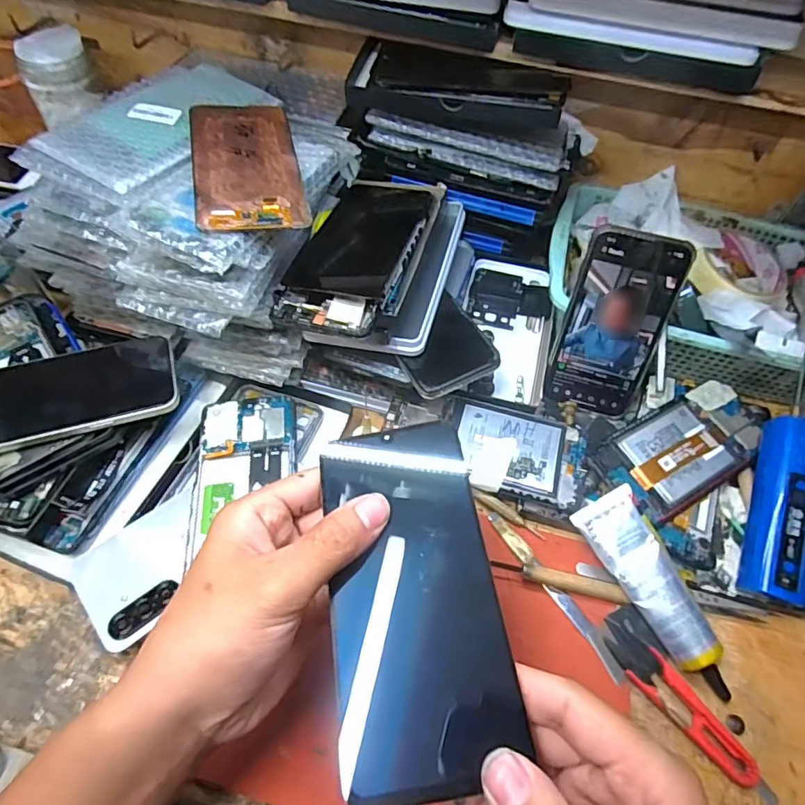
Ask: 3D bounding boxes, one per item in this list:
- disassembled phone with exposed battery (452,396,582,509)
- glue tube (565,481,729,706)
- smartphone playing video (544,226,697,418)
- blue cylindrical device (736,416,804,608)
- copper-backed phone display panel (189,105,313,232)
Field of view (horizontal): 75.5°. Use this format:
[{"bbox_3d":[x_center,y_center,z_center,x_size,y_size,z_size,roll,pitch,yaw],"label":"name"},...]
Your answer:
[{"bbox_3d":[0.087,0.037,0.406,0.106,0.008,0.073,13,55,4],"label":"disassembled phone with exposed battery"},{"bbox_3d":[0.169,0.125,0.346,0.040,0.022,0.132,-32,69,5],"label":"glue tube"},{"bbox_3d":[0.170,-0.061,0.419,0.075,0.147,0.005,15,27,8],"label":"smartphone playing video"},{"bbox_3d":[0.274,0.074,0.372,0.031,0.032,0.130,17,76,7],"label":"blue cylindrical device"},{"bbox_3d":[-0.113,-0.176,0.375,0.072,0.005,0.151,-10,57,-12],"label":"copper-backed phone display panel"}]

